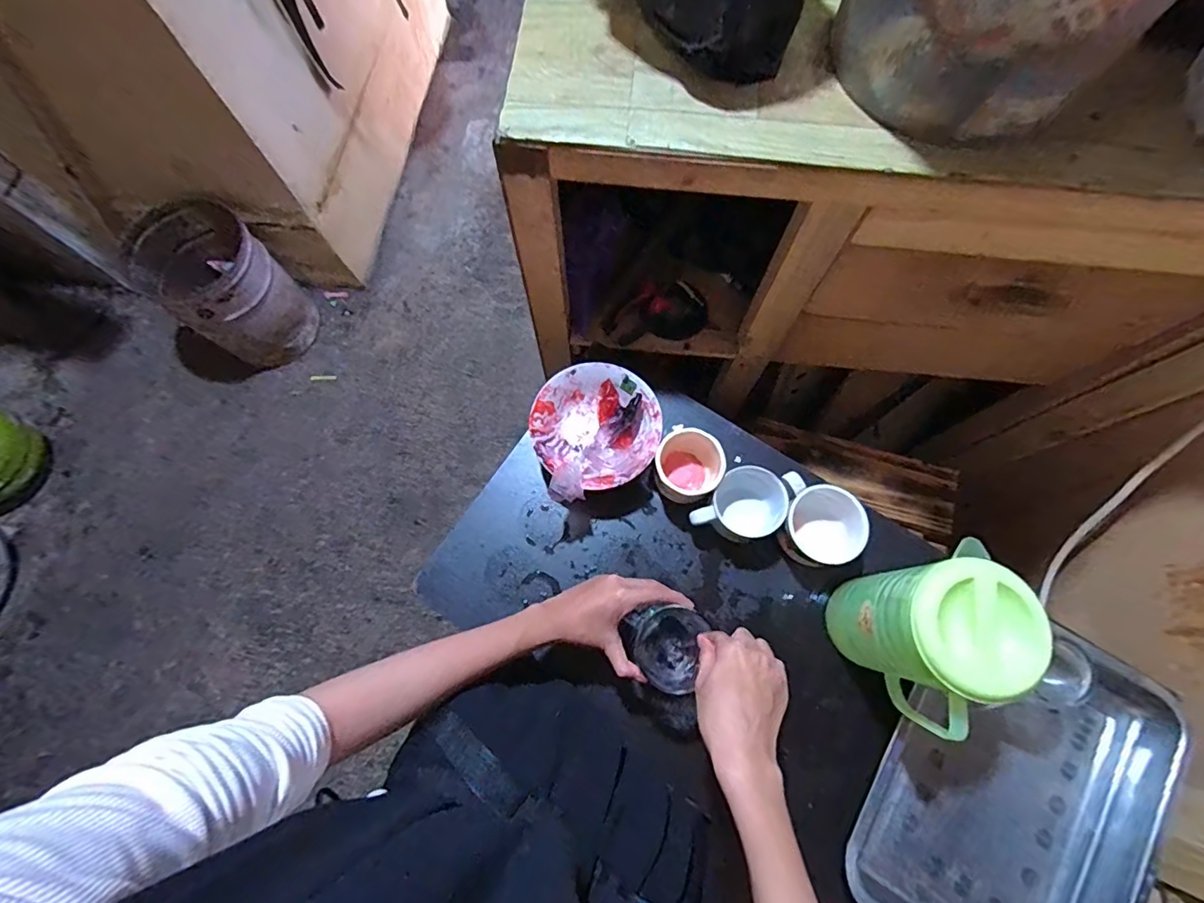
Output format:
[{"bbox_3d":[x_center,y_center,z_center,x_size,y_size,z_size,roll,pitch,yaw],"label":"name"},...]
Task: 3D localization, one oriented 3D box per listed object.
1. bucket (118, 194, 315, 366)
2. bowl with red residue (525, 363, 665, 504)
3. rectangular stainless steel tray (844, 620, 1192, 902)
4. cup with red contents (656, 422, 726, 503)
[{"bbox_3d":[-0.952,-0.409,1.374,0.302,0.313,0.270,39,78,13],"label":"bucket"},{"bbox_3d":[-0.009,-0.028,0.644,0.152,0.076,0.153,-26,74,-5],"label":"bowl with red residue"},{"bbox_3d":[0.424,0.347,0.547,0.258,0.050,0.348,30,76,11],"label":"rectangular stainless steel tray"},{"bbox_3d":[0.100,0.021,0.621,0.075,0.080,0.069,-1,73,2],"label":"cup with red contents"}]

